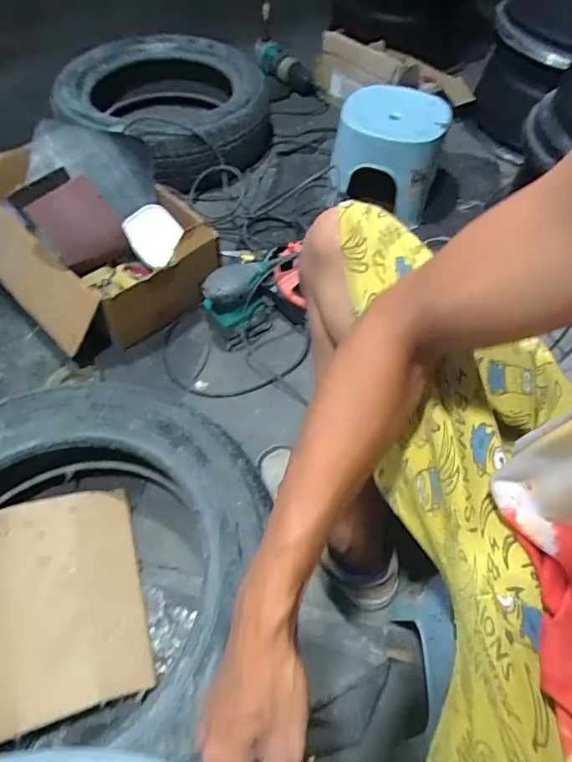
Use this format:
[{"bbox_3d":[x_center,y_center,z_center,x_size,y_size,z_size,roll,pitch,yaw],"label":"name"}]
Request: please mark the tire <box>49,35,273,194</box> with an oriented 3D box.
[{"bbox_3d":[-0.295,-0.681,1.188,0.493,0.173,0.474,-1,56,-2],"label":"tire"}]

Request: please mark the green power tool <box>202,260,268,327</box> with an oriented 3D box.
[{"bbox_3d":[-0.090,-0.150,0.893,0.121,0.122,0.074,-19,58,-14],"label":"green power tool"}]

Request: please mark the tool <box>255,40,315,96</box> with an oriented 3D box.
[{"bbox_3d":[-0.002,-0.892,1.380,0.200,0.062,0.060,31,56,-12],"label":"tool"}]

